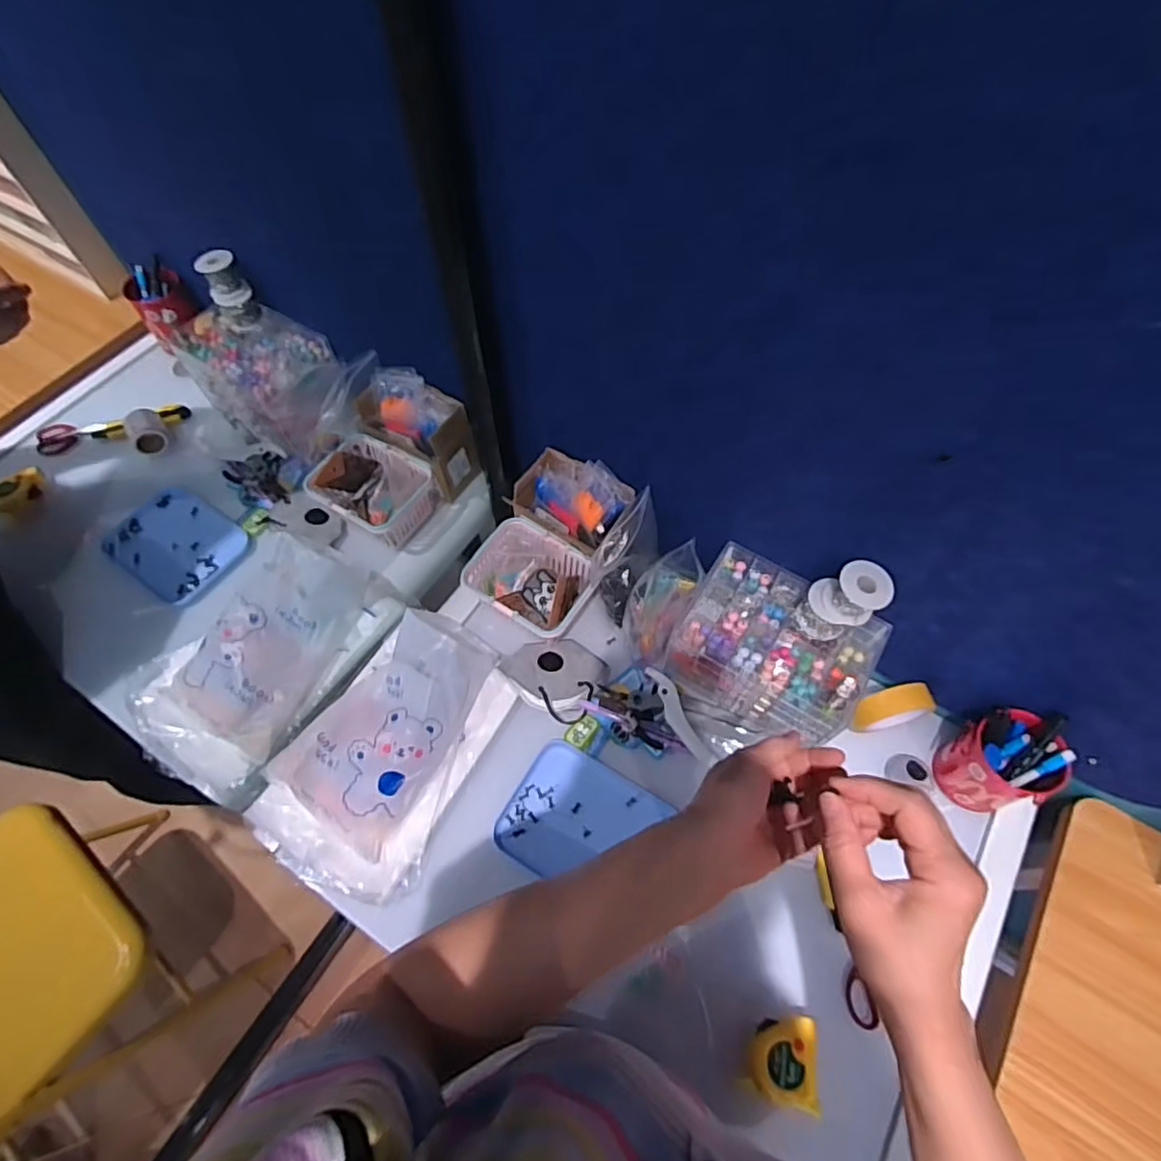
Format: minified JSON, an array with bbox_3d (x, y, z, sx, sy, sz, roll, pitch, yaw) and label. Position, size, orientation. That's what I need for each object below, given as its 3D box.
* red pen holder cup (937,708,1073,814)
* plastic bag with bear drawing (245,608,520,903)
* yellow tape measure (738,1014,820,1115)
[{"bbox_3d":[0.479,0.210,0.725,0.082,0.119,0.093,-8,62,-4],"label":"red pen holder cup"},{"bbox_3d":[-0.235,0.183,0.750,0.211,0.119,0.334,24,64,12],"label":"plastic bag with bear drawing"},{"bbox_3d":[0.197,0.479,0.625,0.071,0.030,0.075,2,62,1],"label":"yellow tape measure"}]

